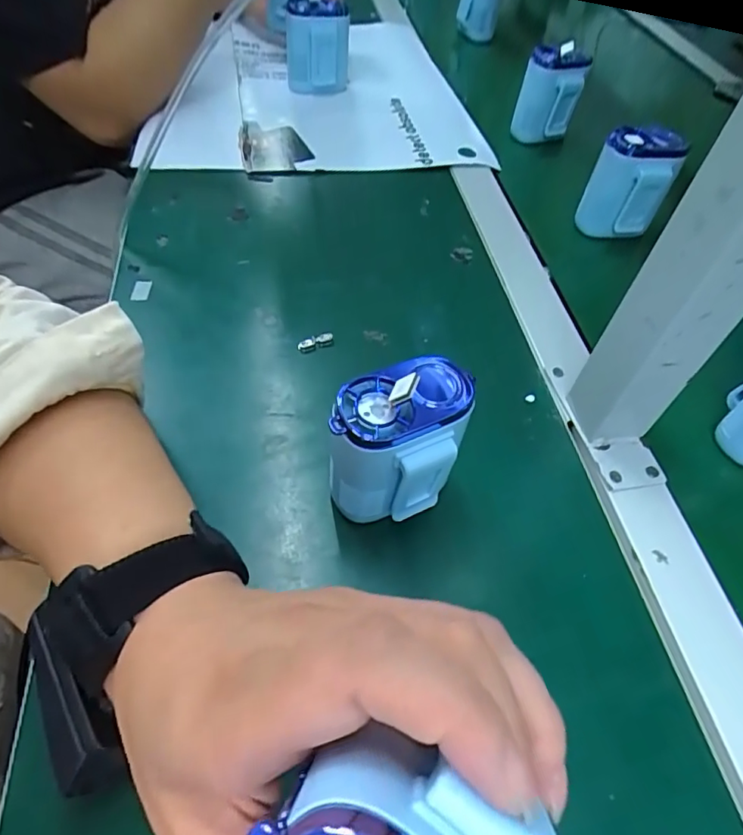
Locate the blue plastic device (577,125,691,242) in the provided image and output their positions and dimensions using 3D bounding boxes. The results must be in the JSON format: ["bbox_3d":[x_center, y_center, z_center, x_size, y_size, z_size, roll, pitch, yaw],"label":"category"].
[{"bbox_3d":[0.216,-0.196,0.449,0.061,0.083,0.030,22,54,11],"label":"blue plastic device"}]

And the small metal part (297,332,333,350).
[{"bbox_3d":[-0.039,-0.052,0.367,0.026,0.007,0.005,-19,57,-19],"label":"small metal part"}]

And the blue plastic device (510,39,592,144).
[{"bbox_3d":[0.182,-0.333,0.549,0.063,0.088,0.036,0,53,-6],"label":"blue plastic device"}]

